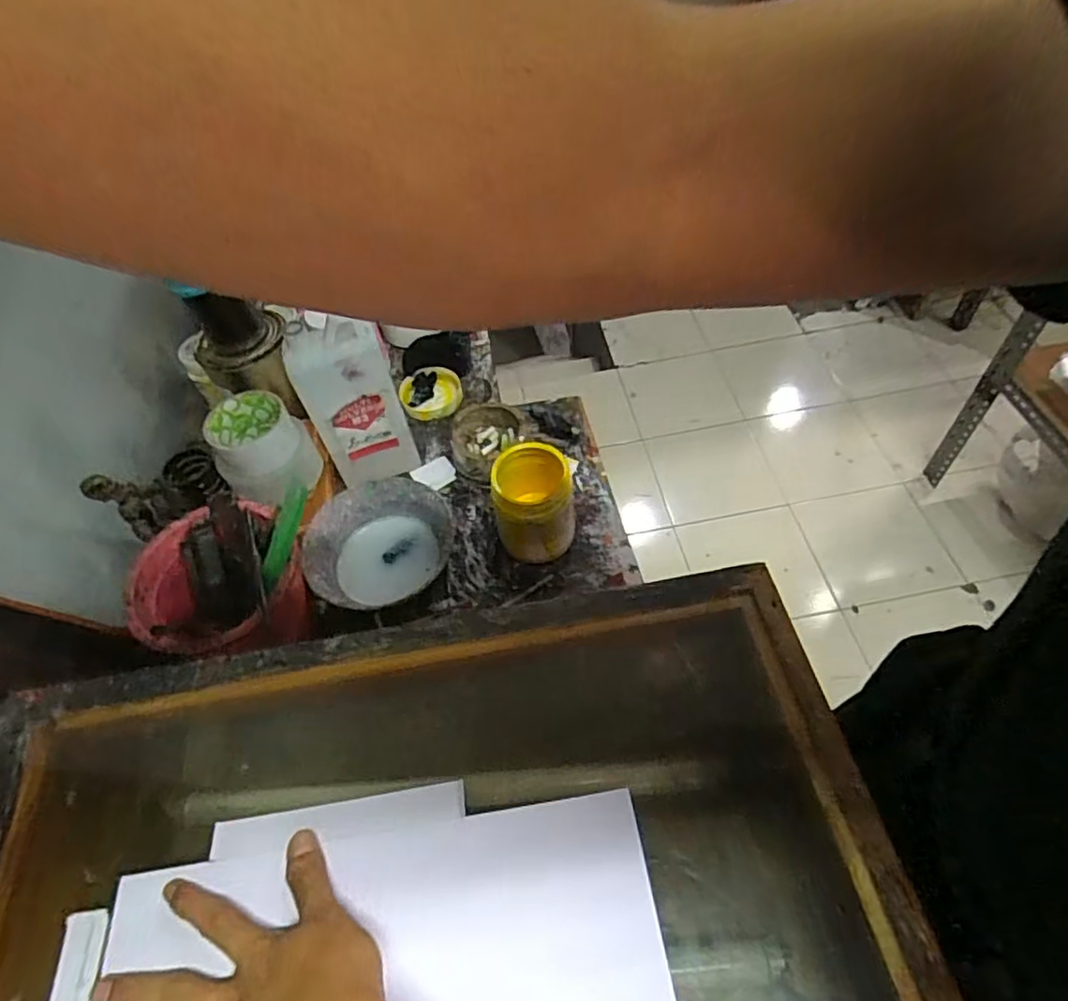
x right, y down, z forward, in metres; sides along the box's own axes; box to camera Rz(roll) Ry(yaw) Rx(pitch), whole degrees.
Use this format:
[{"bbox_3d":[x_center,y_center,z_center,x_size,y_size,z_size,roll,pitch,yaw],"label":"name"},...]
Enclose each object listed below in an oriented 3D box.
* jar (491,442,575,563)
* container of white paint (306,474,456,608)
[{"bbox_3d":[-0.001,0.005,0.668,0.081,0.118,0.087,-12,54,-2],"label":"jar"},{"bbox_3d":[-0.164,0.051,0.682,0.151,0.064,0.145,-3,54,4],"label":"container of white paint"}]

